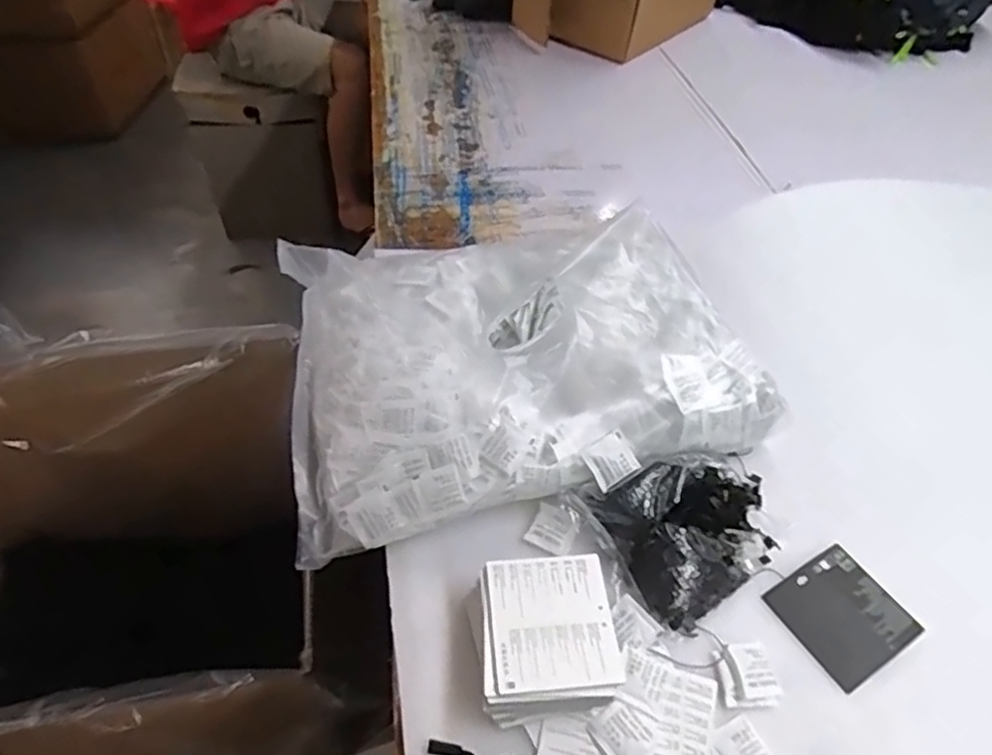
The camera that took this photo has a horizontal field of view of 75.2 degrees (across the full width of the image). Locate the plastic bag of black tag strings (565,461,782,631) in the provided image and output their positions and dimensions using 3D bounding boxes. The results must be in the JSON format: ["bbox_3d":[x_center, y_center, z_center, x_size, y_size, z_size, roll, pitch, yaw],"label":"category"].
[{"bbox_3d":[0.160,0.118,0.548,0.142,0.054,0.133,-26,53,-25],"label":"plastic bag of black tag strings"}]

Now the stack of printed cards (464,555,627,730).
[{"bbox_3d":[0.036,0.192,0.484,0.105,0.035,0.107,-6,47,-9],"label":"stack of printed cards"}]

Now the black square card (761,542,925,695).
[{"bbox_3d":[0.282,0.191,0.525,0.091,0.007,0.087,-26,54,-19],"label":"black square card"}]

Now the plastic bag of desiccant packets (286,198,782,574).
[{"bbox_3d":[0.016,-0.022,0.658,0.438,0.098,0.340,-8,47,-10],"label":"plastic bag of desiccant packets"}]

